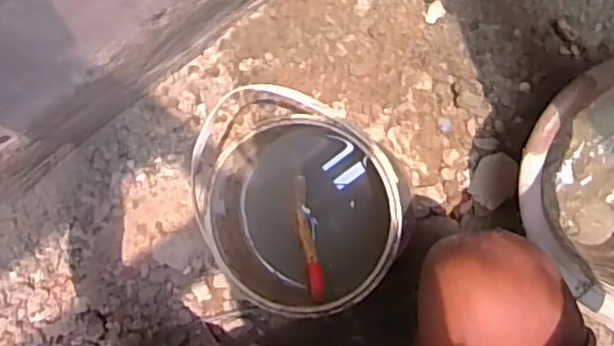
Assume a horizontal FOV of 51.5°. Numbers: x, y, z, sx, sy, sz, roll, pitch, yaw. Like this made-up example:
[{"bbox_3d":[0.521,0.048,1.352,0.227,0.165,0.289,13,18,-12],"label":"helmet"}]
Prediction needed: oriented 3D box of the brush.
[{"bbox_3d":[0.000,0.065,0.646,0.017,0.018,0.129,-14,59,6],"label":"brush"}]

